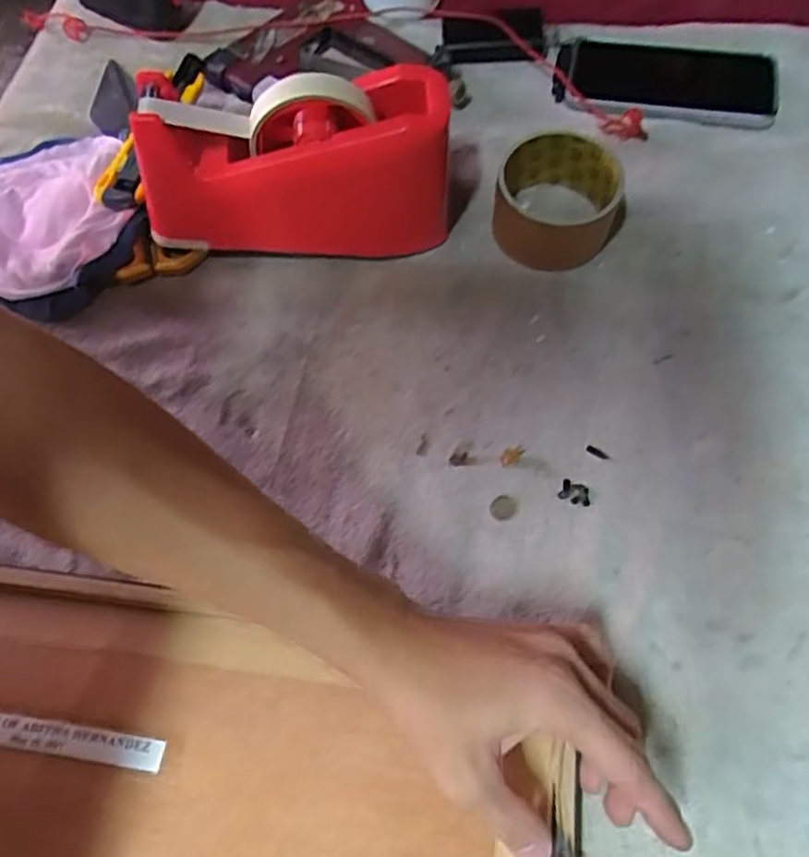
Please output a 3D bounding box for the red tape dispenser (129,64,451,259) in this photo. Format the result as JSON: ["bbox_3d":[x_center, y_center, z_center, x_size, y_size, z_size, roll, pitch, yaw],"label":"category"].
[{"bbox_3d":[-0.076,-0.172,0.448,0.210,0.114,0.062,-5,64,-1],"label":"red tape dispenser"}]

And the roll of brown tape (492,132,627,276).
[{"bbox_3d":[0.105,-0.157,0.467,0.080,0.057,0.080,0,64,1],"label":"roll of brown tape"}]

